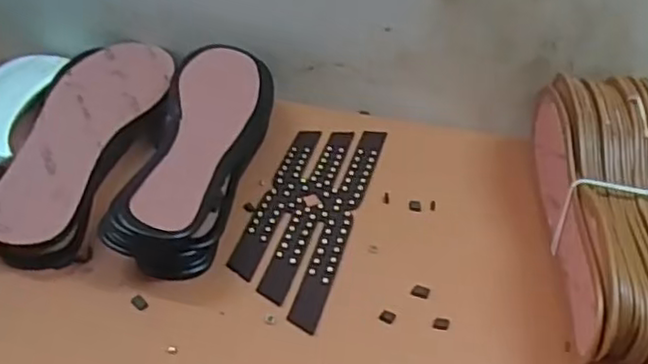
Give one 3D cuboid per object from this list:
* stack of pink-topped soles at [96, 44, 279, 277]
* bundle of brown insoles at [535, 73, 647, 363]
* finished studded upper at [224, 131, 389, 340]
[{"bbox_3d":[-0.086,-0.020,0.488,0.069,0.052,0.215,9,38,1],"label":"stack of pink-topped soles"},{"bbox_3d":[0.203,0.025,0.471,0.084,0.081,0.241,10,38,3],"label":"bundle of brown insoles"},{"bbox_3d":[-0.009,0.017,0.499,0.069,0.005,0.209,15,39,8],"label":"finished studded upper"}]

